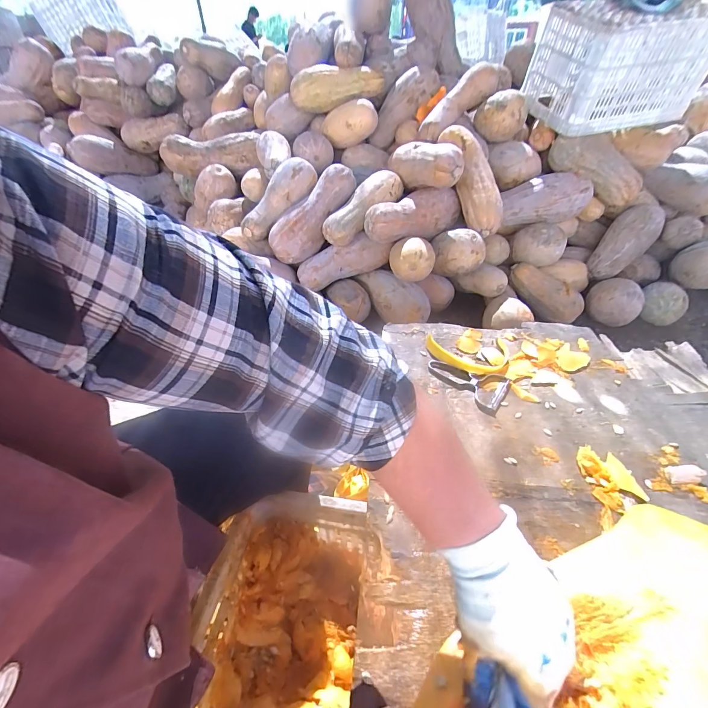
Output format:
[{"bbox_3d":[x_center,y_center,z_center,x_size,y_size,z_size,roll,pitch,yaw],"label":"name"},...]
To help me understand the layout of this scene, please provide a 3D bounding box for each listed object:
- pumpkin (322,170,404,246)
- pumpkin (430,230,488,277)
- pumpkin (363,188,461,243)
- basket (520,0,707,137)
[{"bbox_3d":[0.039,-0.508,1.191,0.111,0.099,0.356,33,73,34],"label":"pumpkin"},{"bbox_3d":[0.356,-0.344,1.200,0.185,0.149,0.144,12,42,15],"label":"pumpkin"},{"bbox_3d":[0.209,-0.483,1.202,0.158,0.124,0.369,31,49,32],"label":"pumpkin"},{"bbox_3d":[0.988,-1.068,1.301,0.519,0.348,0.370,-11,41,-12],"label":"basket"}]

